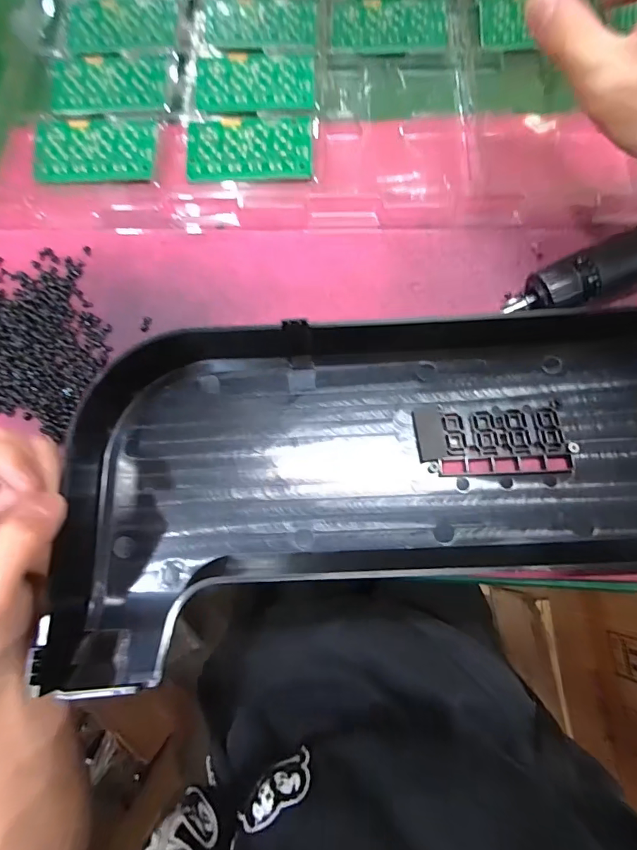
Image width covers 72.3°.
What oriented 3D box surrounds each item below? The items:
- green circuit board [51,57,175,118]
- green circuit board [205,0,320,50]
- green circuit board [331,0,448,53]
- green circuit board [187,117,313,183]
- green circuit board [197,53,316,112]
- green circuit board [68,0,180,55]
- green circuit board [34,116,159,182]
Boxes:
[{"bbox_3d":[-0.167,-0.268,0.347,0.094,0.006,0.062,0,75,2],"label":"green circuit board"},{"bbox_3d":[-0.048,-0.338,0.367,0.097,0.005,0.065,10,76,5],"label":"green circuit board"},{"bbox_3d":[0.060,-0.336,0.367,0.095,0.007,0.053,1,75,2],"label":"green circuit board"},{"bbox_3d":[-0.051,-0.204,0.323,0.091,0.008,0.048,0,75,2],"label":"green circuit board"},{"bbox_3d":[-0.050,-0.268,0.344,0.093,0.006,0.059,2,75,3],"label":"green circuit board"},{"bbox_3d":[-0.165,-0.338,0.370,0.092,0.008,0.063,6,75,4],"label":"green circuit board"},{"bbox_3d":[-0.169,-0.208,0.330,0.091,0.008,0.051,3,75,3],"label":"green circuit board"}]

